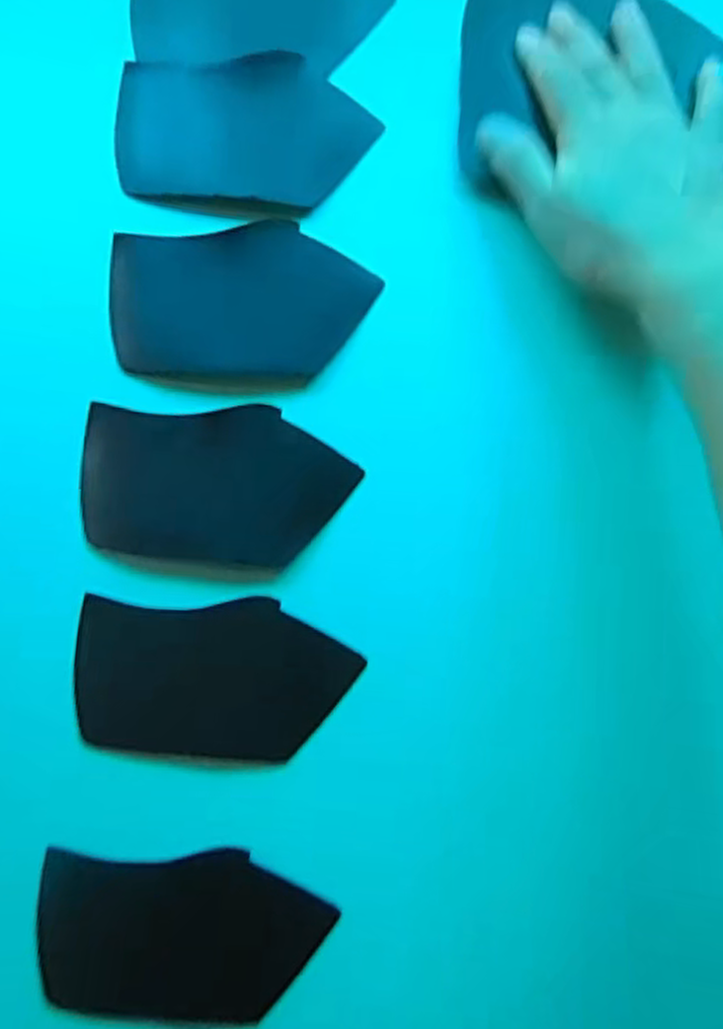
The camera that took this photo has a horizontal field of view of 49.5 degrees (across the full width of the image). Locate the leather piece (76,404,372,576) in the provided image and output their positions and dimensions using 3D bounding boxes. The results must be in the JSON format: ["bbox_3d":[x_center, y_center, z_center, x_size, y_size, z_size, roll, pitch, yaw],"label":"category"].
[{"bbox_3d":[-0.071,-0.014,0.383,0.128,0.006,0.075,6,94,0],"label":"leather piece"}]

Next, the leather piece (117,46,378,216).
[{"bbox_3d":[-0.061,-0.195,0.400,0.128,0.005,0.080,10,88,2],"label":"leather piece"}]

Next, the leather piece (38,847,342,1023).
[{"bbox_3d":[-0.082,0.193,0.358,0.129,0.004,0.072,0,83,-1],"label":"leather piece"}]

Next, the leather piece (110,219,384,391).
[{"bbox_3d":[-0.059,-0.102,0.391,0.127,0.011,0.078,-3,83,-1],"label":"leather piece"}]

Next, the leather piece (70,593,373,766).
[{"bbox_3d":[-0.070,0.077,0.369,0.128,0.006,0.073,5,83,0],"label":"leather piece"}]

